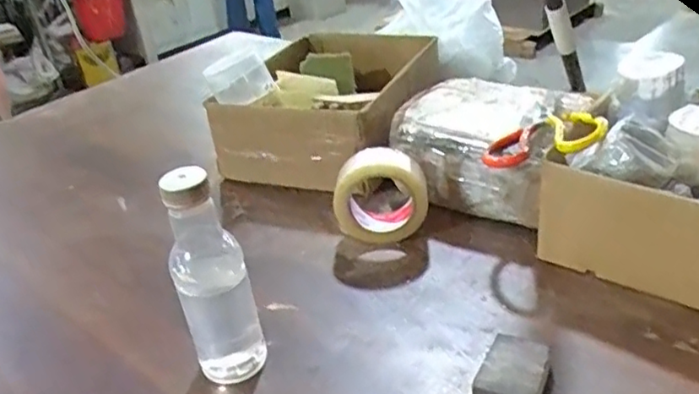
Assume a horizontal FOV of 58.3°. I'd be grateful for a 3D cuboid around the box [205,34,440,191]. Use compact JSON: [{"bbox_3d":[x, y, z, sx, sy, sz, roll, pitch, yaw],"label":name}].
[{"bbox_3d":[-0.017,-0.130,0.976,0.247,0.171,0.326,8,35,24],"label":"box"}]

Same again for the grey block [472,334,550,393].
[{"bbox_3d":[0.143,0.154,0.546,0.054,0.032,0.069,10,35,26],"label":"grey block"}]

